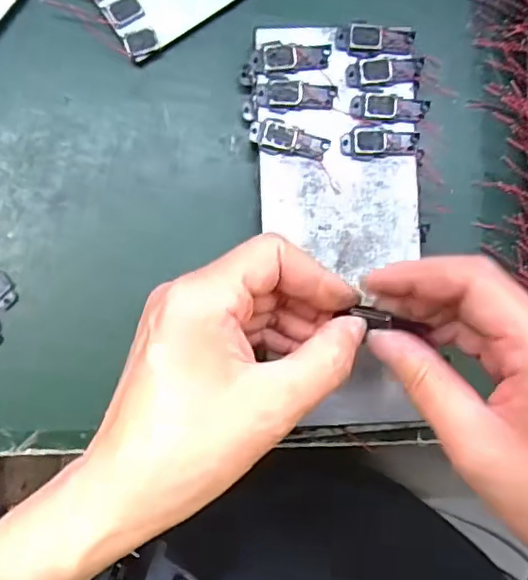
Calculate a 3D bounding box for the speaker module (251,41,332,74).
[{"bbox_3d":[0.014,-0.117,0.288,0.040,0.004,0.014,-5,91,-5],"label":"speaker module"}]

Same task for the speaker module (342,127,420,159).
[{"bbox_3d":[0.059,-0.075,0.293,0.040,0.004,0.015,0,90,-5],"label":"speaker module"}]

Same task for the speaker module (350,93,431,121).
[{"bbox_3d":[0.064,-0.093,0.292,0.040,0.004,0.013,2,90,-5],"label":"speaker module"}]

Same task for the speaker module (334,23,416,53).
[{"bbox_3d":[0.057,-0.127,0.292,0.039,0.004,0.013,0,90,-5],"label":"speaker module"}]

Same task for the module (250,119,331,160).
[{"bbox_3d":[0.013,-0.075,0.289,0.039,0.004,0.015,20,88,-4],"label":"module"}]

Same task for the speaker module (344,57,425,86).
[{"bbox_3d":[0.062,-0.111,0.292,0.039,0.004,0.015,-1,90,-5],"label":"speaker module"}]

